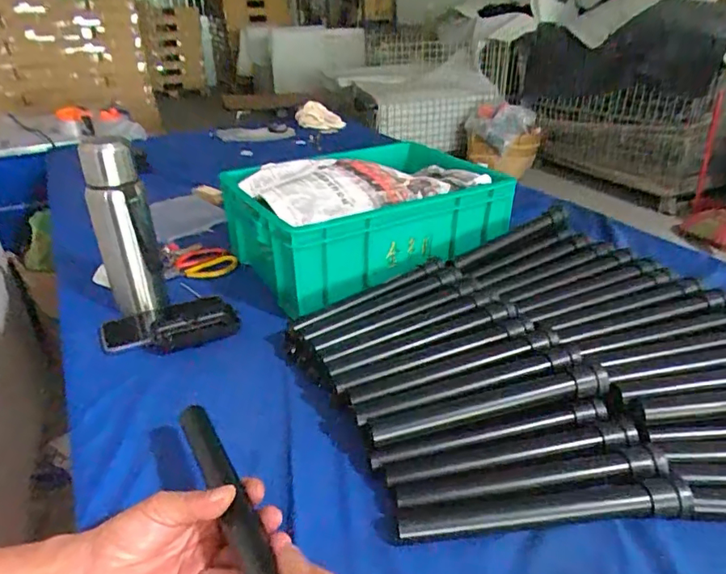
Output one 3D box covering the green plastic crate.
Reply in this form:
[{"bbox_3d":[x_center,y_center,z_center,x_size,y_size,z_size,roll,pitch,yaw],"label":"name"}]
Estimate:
[{"bbox_3d":[0.005,-0.126,0.837,0.398,0.129,0.285,-20,33,-31],"label":"green plastic crate"}]

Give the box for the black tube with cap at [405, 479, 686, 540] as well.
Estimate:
[{"bbox_3d":[0.154,0.189,0.435,0.247,0.021,0.028,-3,28,-2],"label":"black tube with cap"}]

